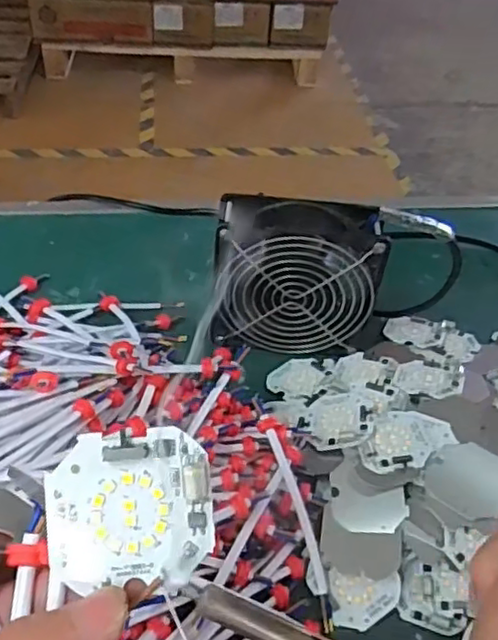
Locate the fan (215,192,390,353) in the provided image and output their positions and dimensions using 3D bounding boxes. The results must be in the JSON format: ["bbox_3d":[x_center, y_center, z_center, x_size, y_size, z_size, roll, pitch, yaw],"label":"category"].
[{"bbox_3d":[0.035,-0.032,0.485,0.118,0.109,0.052,3,46,-3],"label":"fan"}]

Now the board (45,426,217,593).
[{"bbox_3d":[-0.034,0.055,0.185,0.047,0.006,0.043,-4,86,-3],"label":"board"}]

